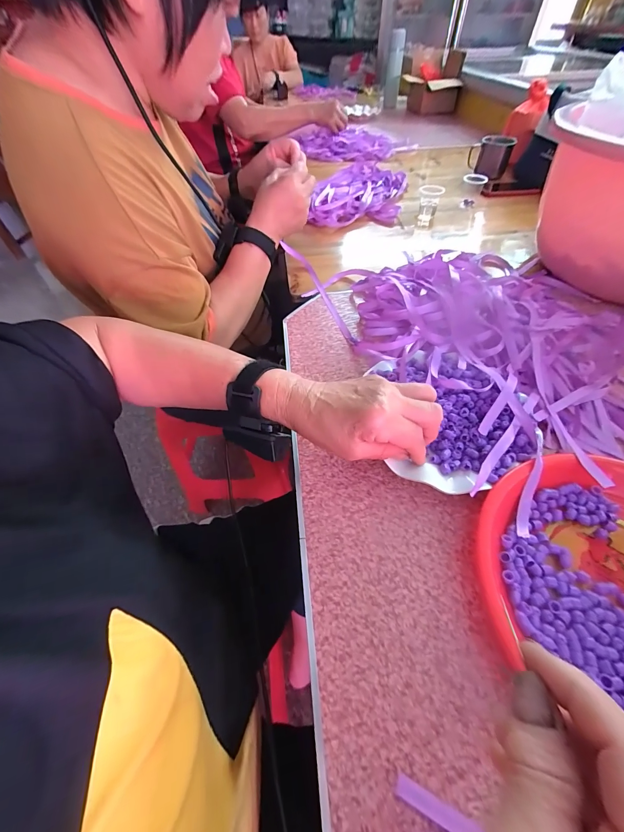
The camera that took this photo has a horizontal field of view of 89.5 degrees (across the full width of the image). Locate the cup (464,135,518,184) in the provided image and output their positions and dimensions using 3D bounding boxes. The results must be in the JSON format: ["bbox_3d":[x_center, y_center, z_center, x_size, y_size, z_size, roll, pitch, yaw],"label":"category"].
[{"bbox_3d":[0.494,-0.718,0.876,0.105,0.084,0.071,15,54,13],"label":"cup"}]

